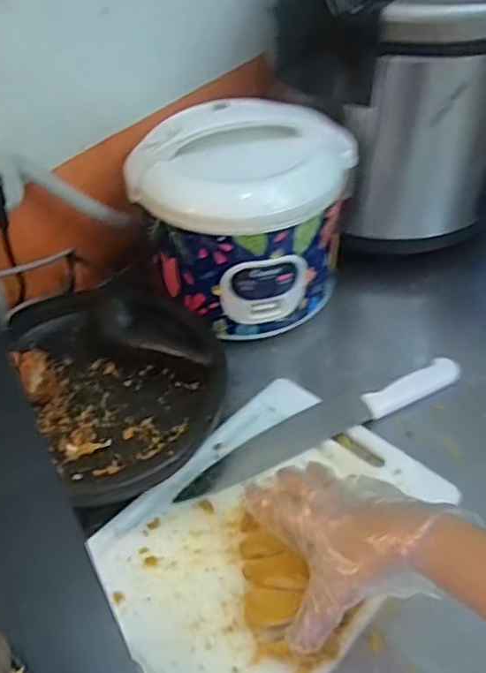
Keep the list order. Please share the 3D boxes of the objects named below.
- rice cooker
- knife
[{"bbox_3d":[0.003,-0.146,0.765,0.214,0.213,0.214,19,48,21],"label":"rice cooker"},{"bbox_3d":[0.095,0.095,0.700,0.362,0.018,0.047,-21,48,-18],"label":"knife"}]

